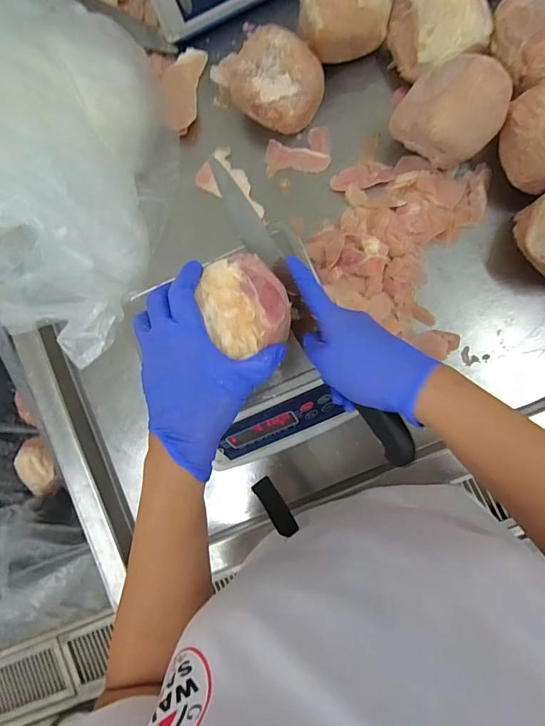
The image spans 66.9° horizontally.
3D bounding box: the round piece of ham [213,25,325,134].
[{"bbox_3d":[-0.001,-0.373,0.558,0.129,0.095,0.097,22,90,9],"label":"round piece of ham"}]

